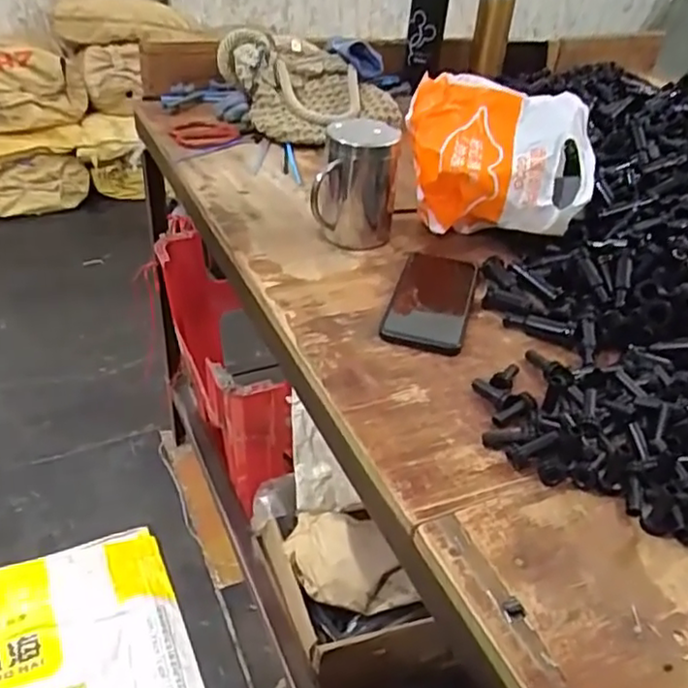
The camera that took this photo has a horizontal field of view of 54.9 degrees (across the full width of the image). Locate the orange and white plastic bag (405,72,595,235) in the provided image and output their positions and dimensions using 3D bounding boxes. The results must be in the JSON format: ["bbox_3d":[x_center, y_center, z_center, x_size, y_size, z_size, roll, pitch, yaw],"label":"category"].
[{"bbox_3d":[0.164,-0.197,0.722,0.192,0.136,0.124,6,37,2],"label":"orange and white plastic bag"}]

